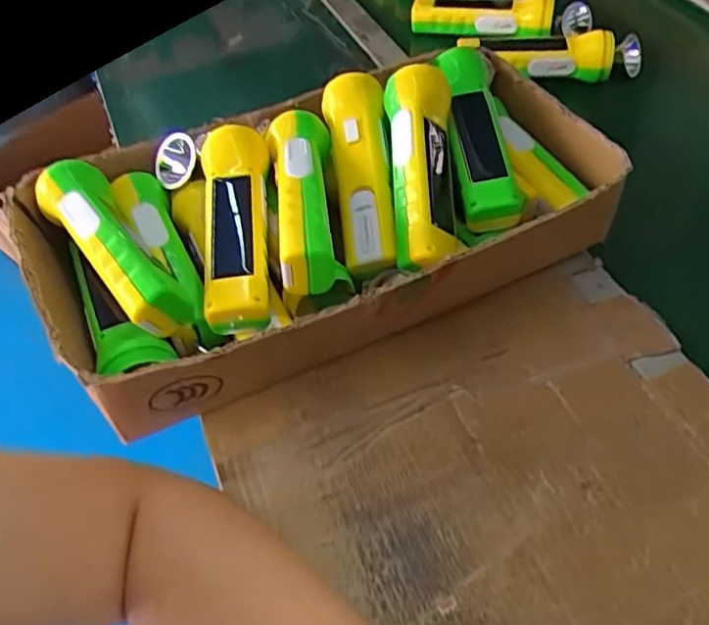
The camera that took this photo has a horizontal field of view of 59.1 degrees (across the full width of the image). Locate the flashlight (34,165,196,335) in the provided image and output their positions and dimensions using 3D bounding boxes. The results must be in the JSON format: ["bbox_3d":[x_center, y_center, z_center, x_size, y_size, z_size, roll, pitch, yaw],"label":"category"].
[{"bbox_3d":[-0.170,-0.049,0.440,0.059,0.045,0.164,-30,56,-21],"label":"flashlight"}]

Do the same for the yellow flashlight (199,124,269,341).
[{"bbox_3d":[-0.083,-0.064,0.453,0.053,0.051,0.170,-7,51,-5],"label":"yellow flashlight"}]

